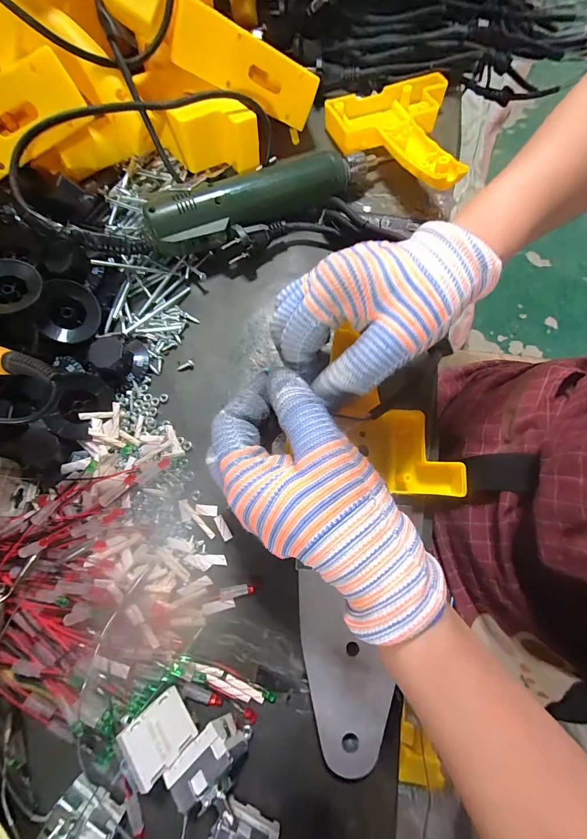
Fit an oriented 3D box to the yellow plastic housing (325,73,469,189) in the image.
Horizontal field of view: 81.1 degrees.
[{"bbox_3d":[0.093,-0.281,0.337,0.118,0.037,0.159,3,73,2],"label":"yellow plastic housing"}]

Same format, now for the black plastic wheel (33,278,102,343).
[{"bbox_3d":[-0.183,-0.087,0.280,0.043,0.007,0.048,22,81,-25],"label":"black plastic wheel"}]

